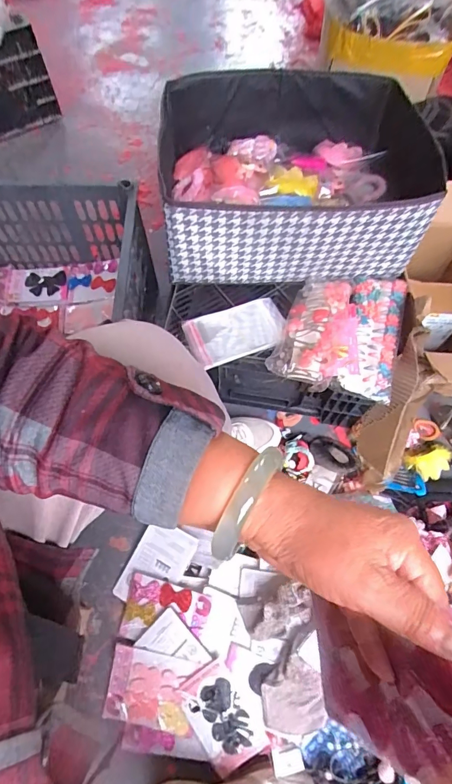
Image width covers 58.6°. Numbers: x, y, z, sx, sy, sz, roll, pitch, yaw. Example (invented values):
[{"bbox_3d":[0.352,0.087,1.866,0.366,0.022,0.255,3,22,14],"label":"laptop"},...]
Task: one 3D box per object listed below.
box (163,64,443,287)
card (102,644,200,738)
[{"bbox_3d":[0.106,-0.360,0.678,0.419,0.160,0.350,-6,65,-3],"label":"box"},{"bbox_3d":[-0.112,0.446,0.602,0.134,0.005,0.094,4,71,13],"label":"card"}]

